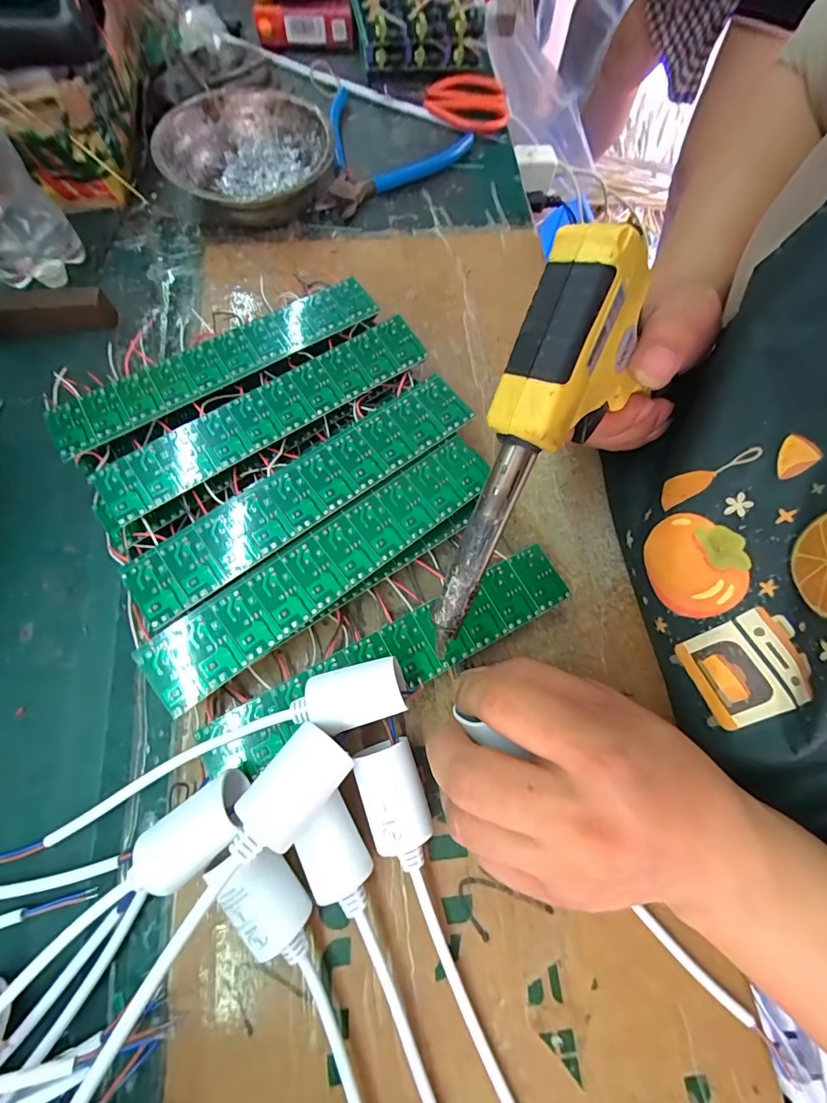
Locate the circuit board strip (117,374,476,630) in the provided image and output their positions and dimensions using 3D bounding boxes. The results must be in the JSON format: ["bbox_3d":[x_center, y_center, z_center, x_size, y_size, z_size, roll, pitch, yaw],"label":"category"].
[{"bbox_3d":[-0.056,-0.035,0.241,0.200,0.004,0.037,-35,76,-13],"label":"circuit board strip"}]

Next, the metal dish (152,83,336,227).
[{"bbox_3d":[-0.123,-0.296,0.342,0.123,0.040,0.133,-7,70,-5],"label":"metal dish"}]

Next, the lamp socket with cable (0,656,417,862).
[{"bbox_3d":[-0.100,0.097,0.213,0.205,0.022,0.027,-23,72,3],"label":"lamp socket with cable"}]

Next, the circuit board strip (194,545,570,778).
[{"bbox_3d":[-0.010,0.056,0.232,0.200,0.004,0.034,-27,77,-10],"label":"circuit board strip"}]

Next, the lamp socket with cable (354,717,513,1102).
[{"bbox_3d":[0.016,0.180,0.194,0.027,0.031,0.200,-19,86,-9],"label":"lamp socket with cable"}]

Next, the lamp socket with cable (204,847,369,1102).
[{"bbox_3d":[-0.031,0.226,0.180,0.029,0.030,0.215,-20,86,-10],"label":"lamp socket with cable"}]

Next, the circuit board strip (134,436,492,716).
[{"bbox_3d":[-0.043,0.003,0.234,0.200,0.004,0.037,-36,80,-14],"label":"circuit board strip"}]

